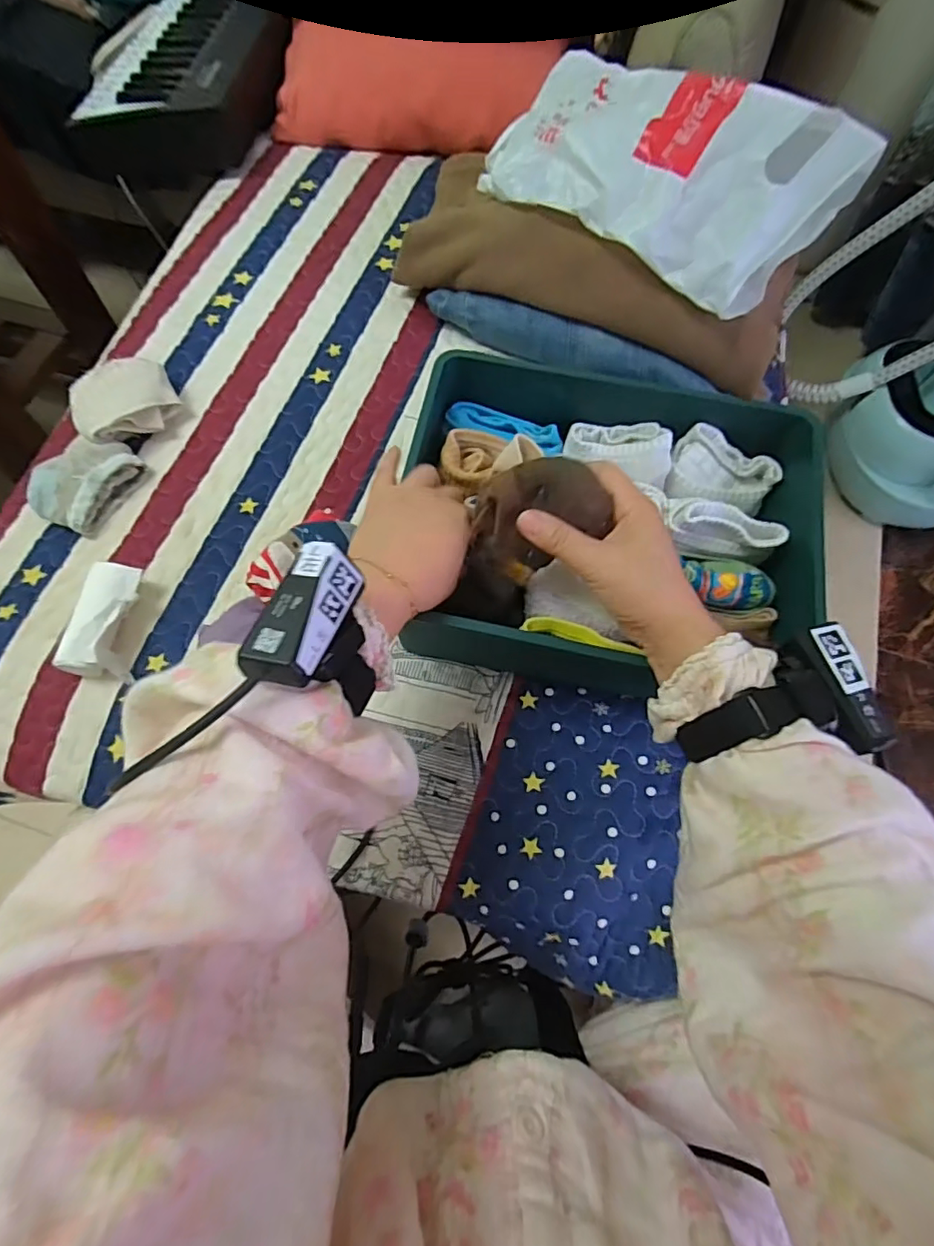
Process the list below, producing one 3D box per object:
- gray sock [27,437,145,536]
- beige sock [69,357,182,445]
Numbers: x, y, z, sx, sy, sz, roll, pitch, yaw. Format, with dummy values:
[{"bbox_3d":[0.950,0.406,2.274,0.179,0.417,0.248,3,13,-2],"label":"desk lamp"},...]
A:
[{"bbox_3d":[-0.345,-0.128,0.521,0.065,0.029,0.089,24,71,10],"label":"gray sock"},{"bbox_3d":[-0.323,-0.207,0.546,0.090,0.043,0.071,-32,72,-11],"label":"beige sock"}]

